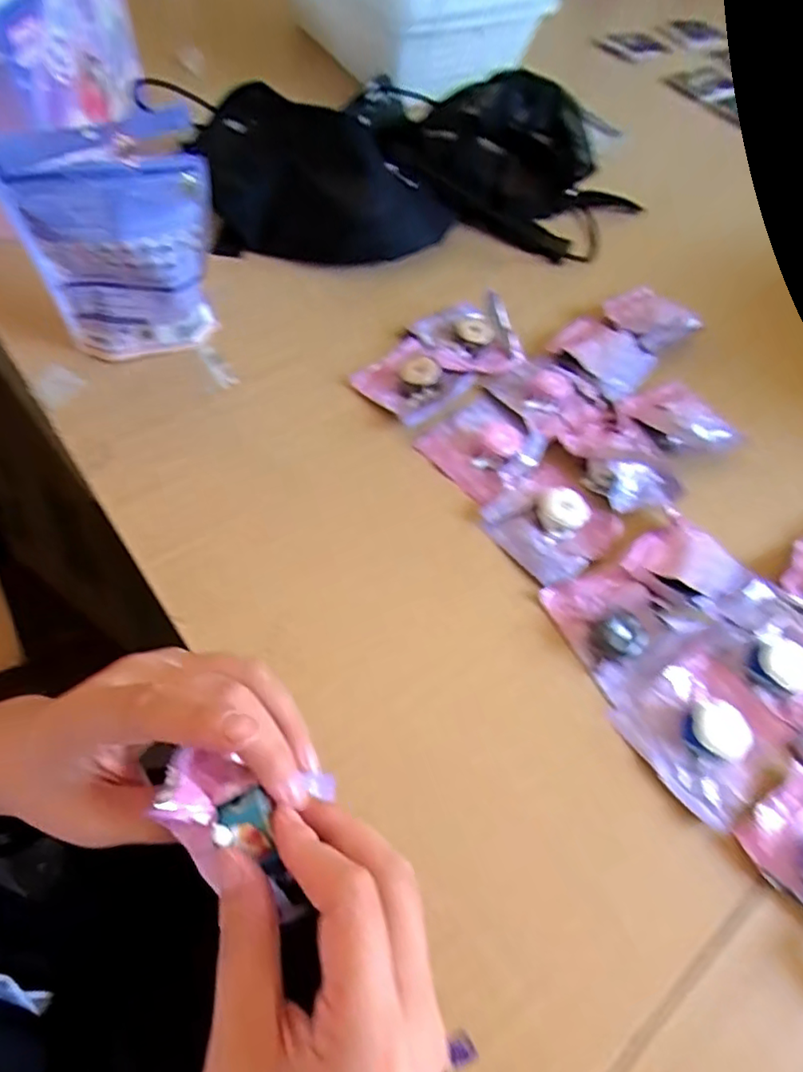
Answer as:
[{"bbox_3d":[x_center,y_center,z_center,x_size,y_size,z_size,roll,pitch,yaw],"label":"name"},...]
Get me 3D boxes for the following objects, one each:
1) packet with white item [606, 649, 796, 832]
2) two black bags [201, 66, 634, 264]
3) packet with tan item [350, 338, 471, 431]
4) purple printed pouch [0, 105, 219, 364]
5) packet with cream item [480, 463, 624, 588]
[{"bbox_3d":[0.200,0.123,0.369,0.091,0.021,0.087,-33,71,-21],"label":"packet with white item"},{"bbox_3d":[0.014,-0.386,0.599,0.415,0.124,0.218,-17,66,-15],"label":"two black bags"},{"bbox_3d":[0.010,-0.135,0.489,0.074,0.021,0.076,-37,72,-23],"label":"packet with tan item"},{"bbox_3d":[-0.210,-0.223,0.441,0.135,0.160,0.073,-23,67,-17],"label":"purple printed pouch"},{"bbox_3d":[0.115,-0.010,0.434,0.082,0.017,0.080,-32,71,-21],"label":"packet with cream item"}]

